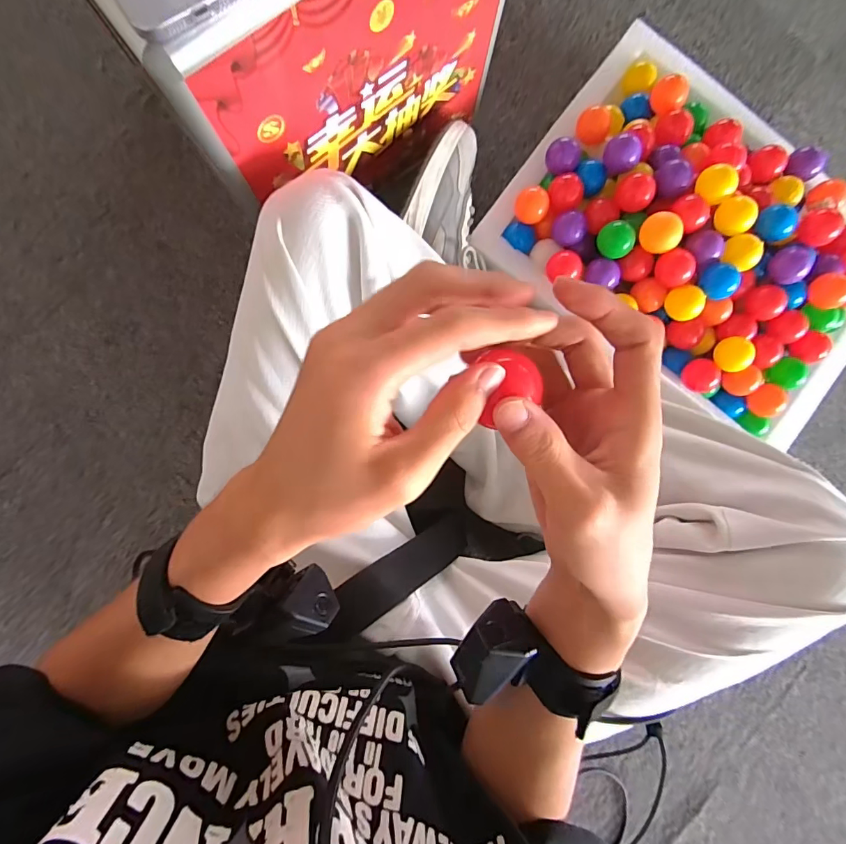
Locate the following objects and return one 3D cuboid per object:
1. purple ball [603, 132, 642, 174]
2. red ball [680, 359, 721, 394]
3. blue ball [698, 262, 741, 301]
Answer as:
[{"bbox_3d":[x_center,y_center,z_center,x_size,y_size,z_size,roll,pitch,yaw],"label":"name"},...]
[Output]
[{"bbox_3d":[0.209,-0.282,0.478,0.035,0.034,0.035,0,89,-3],"label":"purple ball"},{"bbox_3d":[0.309,-0.051,0.507,0.033,0.031,0.037,-9,89,-3],"label":"red ball"},{"bbox_3d":[0.313,-0.148,0.479,0.031,0.031,0.036,-22,90,-3],"label":"blue ball"}]

